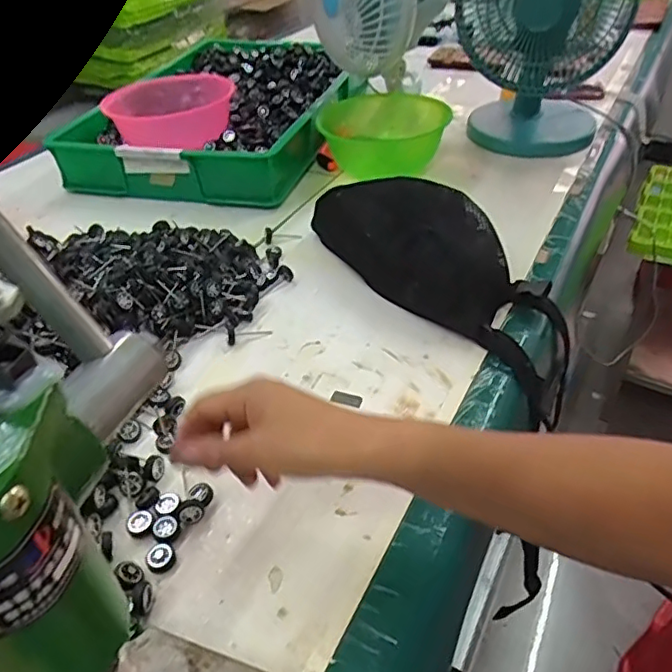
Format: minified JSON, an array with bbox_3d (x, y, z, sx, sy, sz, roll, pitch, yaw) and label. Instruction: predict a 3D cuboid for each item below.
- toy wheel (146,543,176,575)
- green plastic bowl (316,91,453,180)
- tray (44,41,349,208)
[{"bbox_3d":[-0.123,0.156,0.416,0.018,0.009,0.019,0,41,0],"label":"toy wheel"},{"bbox_3d":[0.069,-0.323,0.914,0.180,0.081,0.221,1,41,2],"label":"green plastic bowl"},{"bbox_3d":[-0.171,-0.389,0.995,0.326,0.082,0.511,9,42,11],"label":"tray"}]

